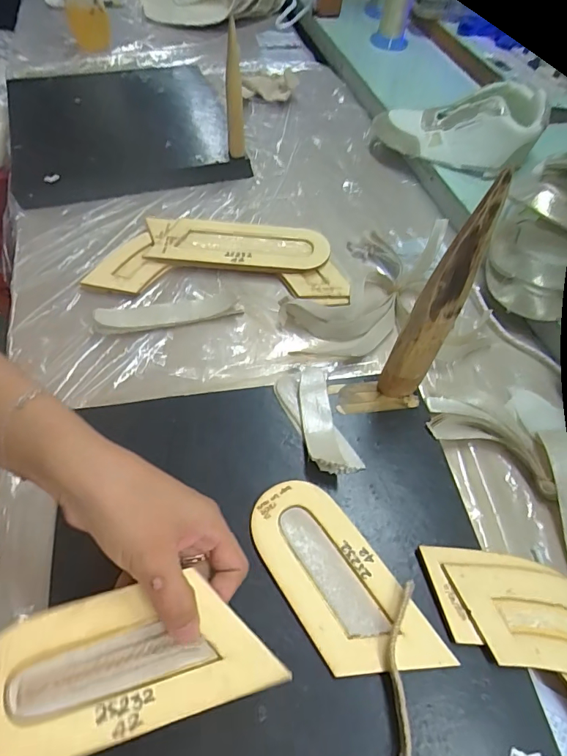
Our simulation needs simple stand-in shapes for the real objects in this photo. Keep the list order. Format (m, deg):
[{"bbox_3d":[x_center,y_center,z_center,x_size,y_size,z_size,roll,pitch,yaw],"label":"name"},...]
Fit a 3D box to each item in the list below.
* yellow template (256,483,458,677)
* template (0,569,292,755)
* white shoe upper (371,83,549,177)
[{"bbox_3d":[0.036,0.140,0.315,0.069,0.006,0.149,-29,62,-21],"label":"yellow template"},{"bbox_3d":[-0.086,0.153,0.244,0.154,0.004,0.069,-12,67,-13],"label":"template"},{"bbox_3d":[0.230,-0.343,0.628,0.226,0.083,0.088,18,55,28],"label":"white shoe upper"}]

